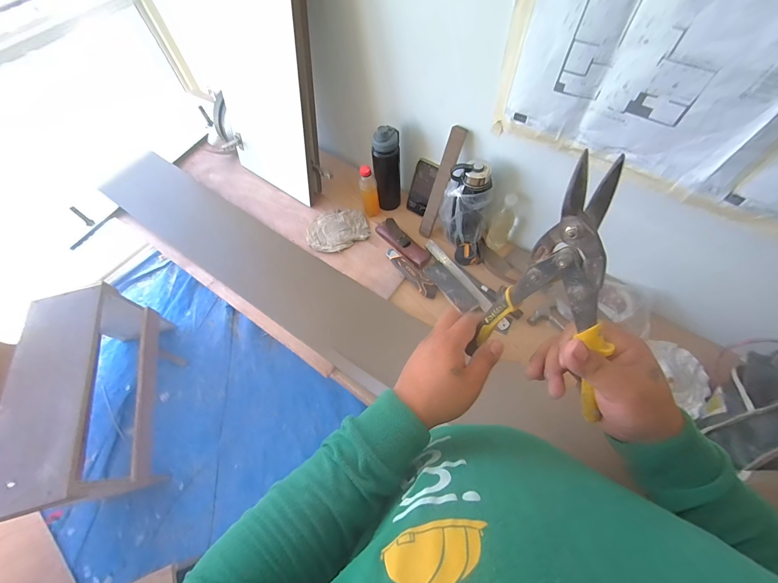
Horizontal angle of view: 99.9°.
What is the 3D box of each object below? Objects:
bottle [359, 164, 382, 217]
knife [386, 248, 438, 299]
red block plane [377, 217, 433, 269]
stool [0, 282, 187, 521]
[{"bbox_3d":[-0.059,-0.300,0.965,0.052,0.159,0.043,-11,62,-2],"label":"bottle"},{"bbox_3d":[0.059,-0.054,0.917,0.041,0.015,0.192,-41,67,-16],"label":"knife"},{"bbox_3d":[0.034,-0.146,0.946,0.194,0.048,0.063,37,70,20],"label":"red block plane"},{"bbox_3d":[-1.059,0.379,1.179,0.284,0.408,0.680,-15,62,-4],"label":"stool"}]

